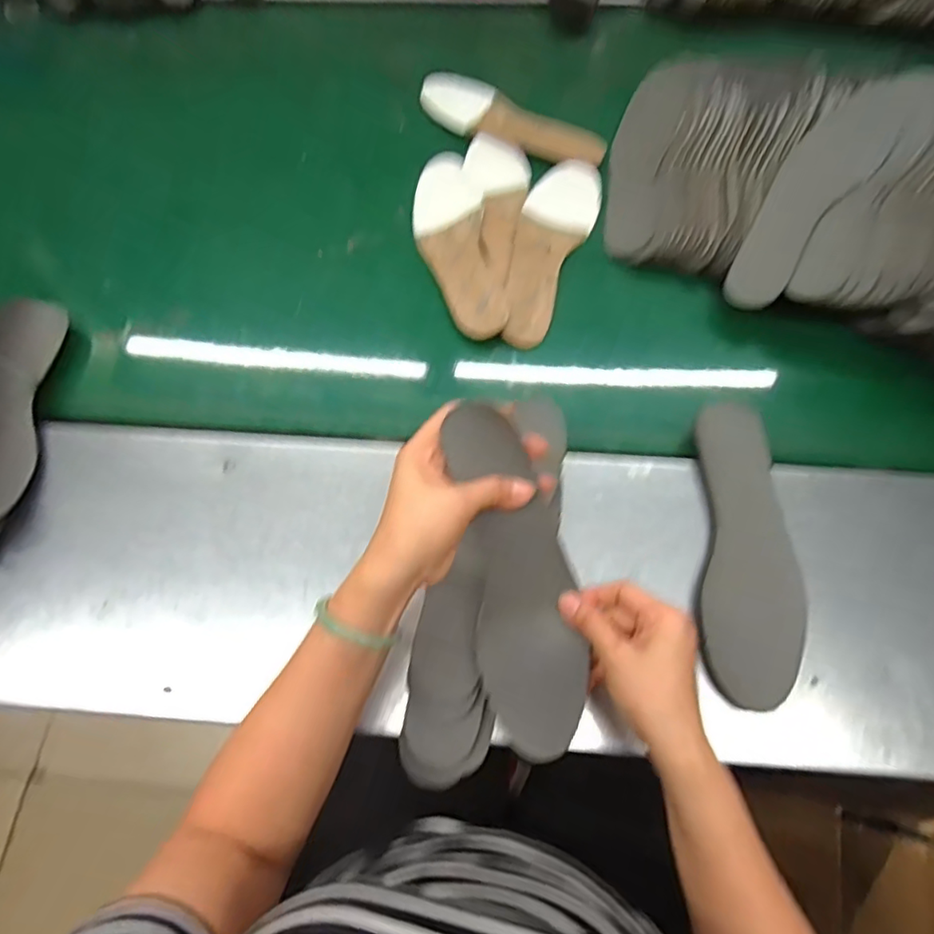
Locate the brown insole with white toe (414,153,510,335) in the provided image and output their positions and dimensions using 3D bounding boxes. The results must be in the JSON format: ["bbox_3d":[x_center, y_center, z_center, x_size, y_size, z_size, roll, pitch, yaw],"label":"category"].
[{"bbox_3d":[-0.013,-0.257,0.657,0.080,0.019,0.268,-8,67,-2],"label":"brown insole with white toe"}]

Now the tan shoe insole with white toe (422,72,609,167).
[{"bbox_3d":[0.053,-0.437,0.741,0.250,0.013,0.087,26,70,12],"label":"tan shoe insole with white toe"}]

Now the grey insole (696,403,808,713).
[{"bbox_3d":[0.239,0.067,0.493,0.080,0.011,0.248,6,72,7],"label":"grey insole"}]

